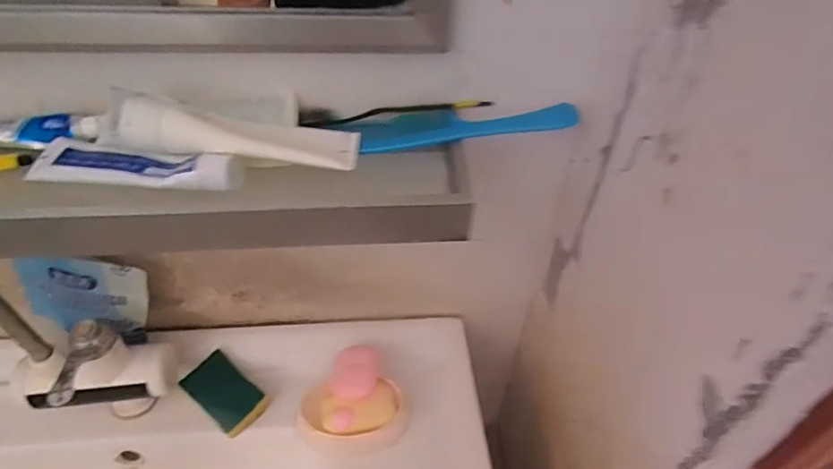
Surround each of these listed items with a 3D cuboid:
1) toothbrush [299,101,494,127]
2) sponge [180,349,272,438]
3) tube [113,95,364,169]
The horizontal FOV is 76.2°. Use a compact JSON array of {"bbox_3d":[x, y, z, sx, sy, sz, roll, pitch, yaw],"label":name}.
[{"bbox_3d":[-0.018,-0.109,0.471,0.168,0.014,0.015,-5,45,-7],"label":"toothbrush"},{"bbox_3d":[-0.224,0.186,0.623,0.098,0.018,0.056,30,51,26],"label":"sponge"},{"bbox_3d":[-0.134,-0.078,0.416,0.176,0.027,0.059,5,43,-15],"label":"tube"}]

